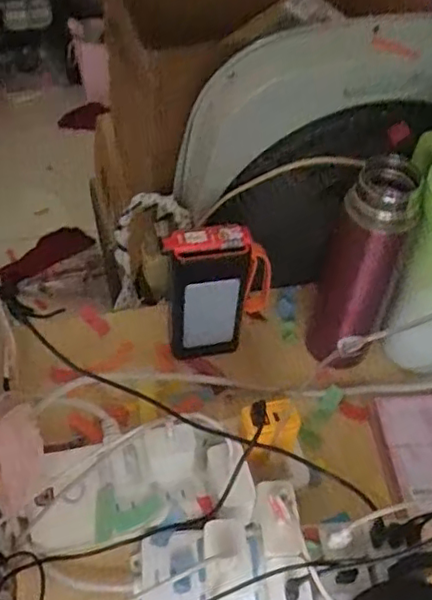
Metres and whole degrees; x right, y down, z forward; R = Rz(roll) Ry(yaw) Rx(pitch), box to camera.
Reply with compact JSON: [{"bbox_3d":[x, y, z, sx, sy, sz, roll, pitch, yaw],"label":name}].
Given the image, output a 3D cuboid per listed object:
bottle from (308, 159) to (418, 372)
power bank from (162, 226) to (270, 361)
[{"bbox_3d":[0.132,-0.021,0.569,0.066,0.216,0.051,20,51,13],"label":"bottle"},{"bbox_3d":[0.000,-0.004,0.600,0.106,0.158,0.042,-6,50,-9],"label":"power bank"}]

